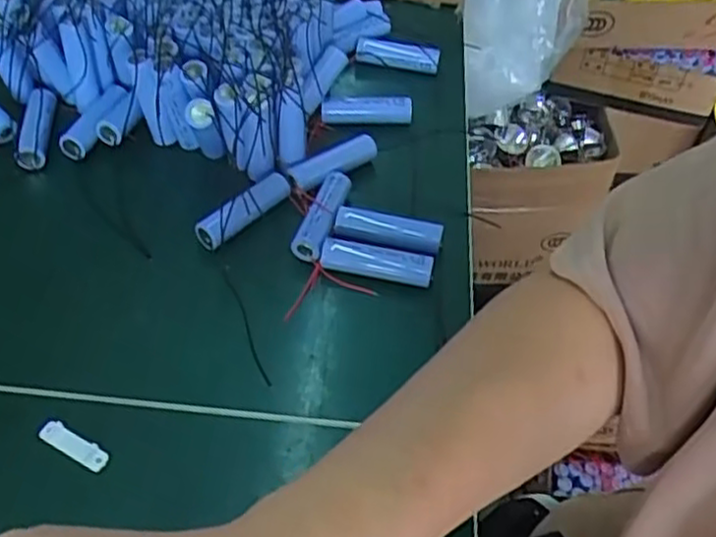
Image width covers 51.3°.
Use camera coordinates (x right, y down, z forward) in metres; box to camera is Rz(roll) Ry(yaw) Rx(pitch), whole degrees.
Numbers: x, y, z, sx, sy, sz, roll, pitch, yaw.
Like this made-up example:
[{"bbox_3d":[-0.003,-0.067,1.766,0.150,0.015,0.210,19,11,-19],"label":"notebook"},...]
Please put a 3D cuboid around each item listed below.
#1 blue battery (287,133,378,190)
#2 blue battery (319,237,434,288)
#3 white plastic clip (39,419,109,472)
[{"bbox_3d":[-0.016,-0.069,0.489,0.063,0.021,0.015,-25,55,-25],"label":"blue battery"},{"bbox_3d":[0.011,-0.004,0.440,0.065,0.019,0.018,12,48,5],"label":"blue battery"},{"bbox_3d":[-0.136,0.084,0.358,0.038,0.004,0.010,25,50,16],"label":"white plastic clip"}]

